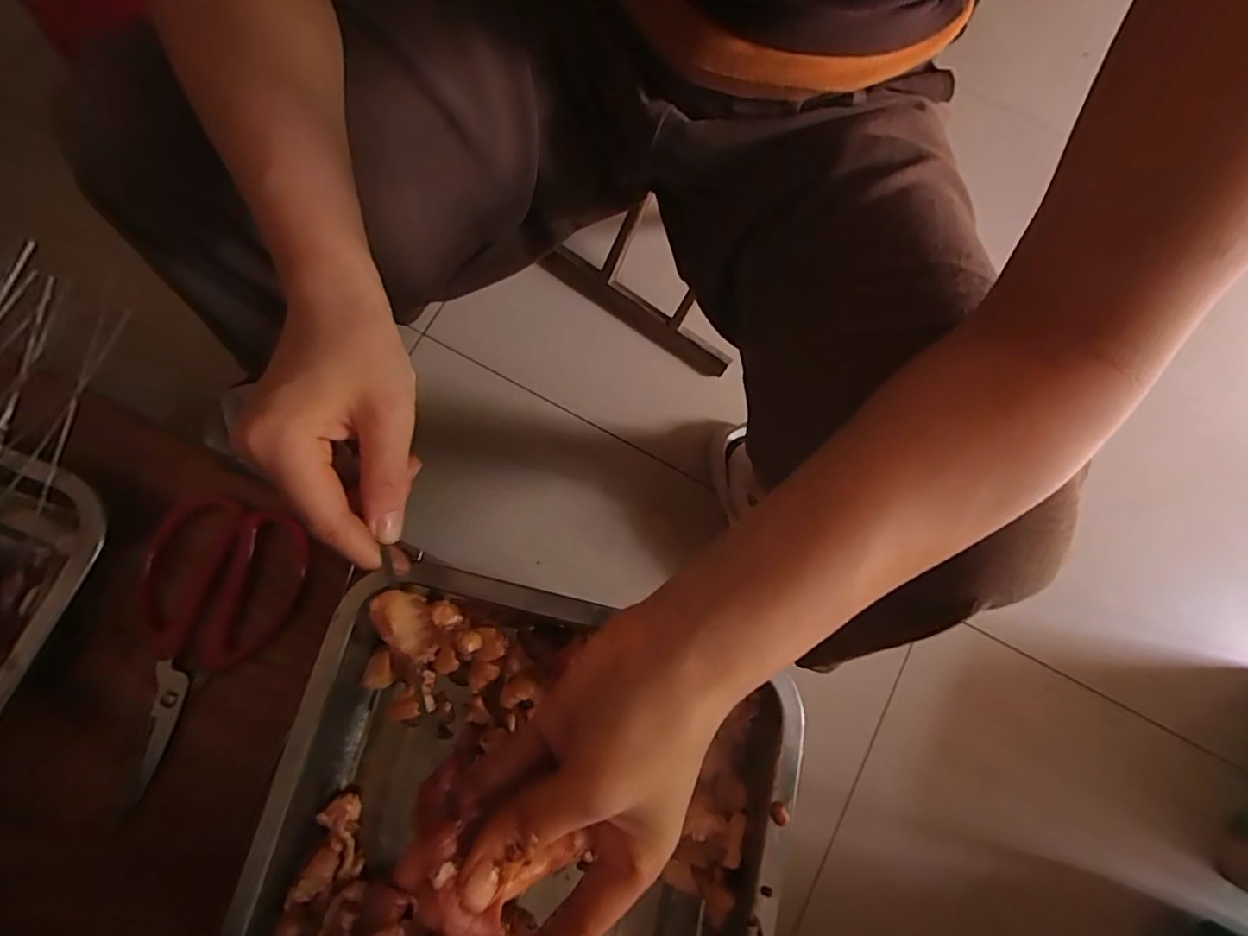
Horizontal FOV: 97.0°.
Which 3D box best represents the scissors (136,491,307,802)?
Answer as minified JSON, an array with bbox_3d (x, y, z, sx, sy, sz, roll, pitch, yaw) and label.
[{"bbox_3d":[-0.247,0.099,0.320,0.087,0.008,0.156,11,79,2],"label":"scissors"}]

